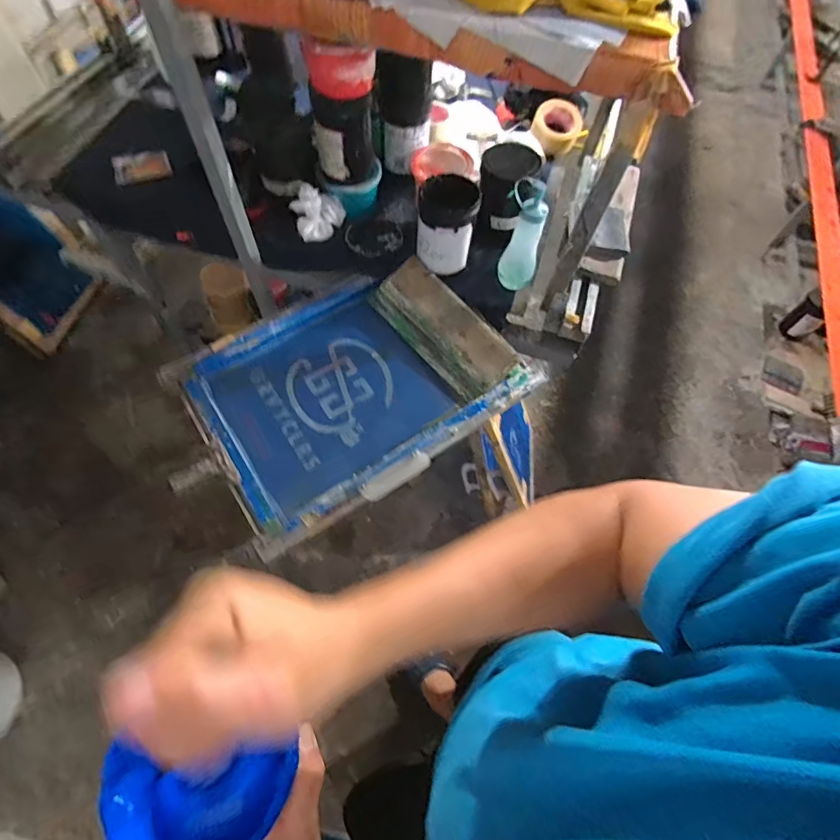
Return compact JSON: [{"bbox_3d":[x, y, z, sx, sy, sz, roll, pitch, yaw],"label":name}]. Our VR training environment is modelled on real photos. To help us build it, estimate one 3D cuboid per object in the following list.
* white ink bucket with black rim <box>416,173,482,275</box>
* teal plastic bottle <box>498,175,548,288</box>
[{"bbox_3d":[0.048,-0.360,0.852,0.104,0.133,0.098,1,63,-1],"label":"white ink bucket with black rim"},{"bbox_3d":[0.184,-0.322,0.823,0.069,0.188,0.058,16,63,6],"label":"teal plastic bottle"}]

